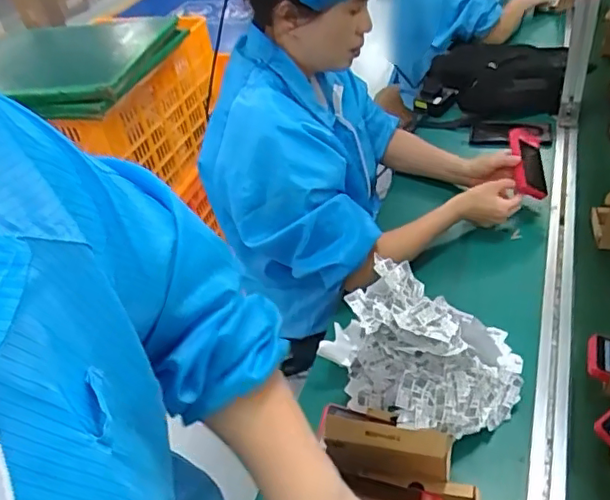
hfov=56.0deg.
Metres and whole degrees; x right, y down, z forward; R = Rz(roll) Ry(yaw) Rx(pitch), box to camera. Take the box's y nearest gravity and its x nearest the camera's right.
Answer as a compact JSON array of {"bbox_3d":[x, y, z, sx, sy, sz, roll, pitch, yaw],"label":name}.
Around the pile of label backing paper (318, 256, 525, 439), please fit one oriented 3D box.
[{"bbox_3d":[0.143,0.124,0.708,0.255,0.165,0.177,-5,39,10],"label":"pile of label backing paper"}]

